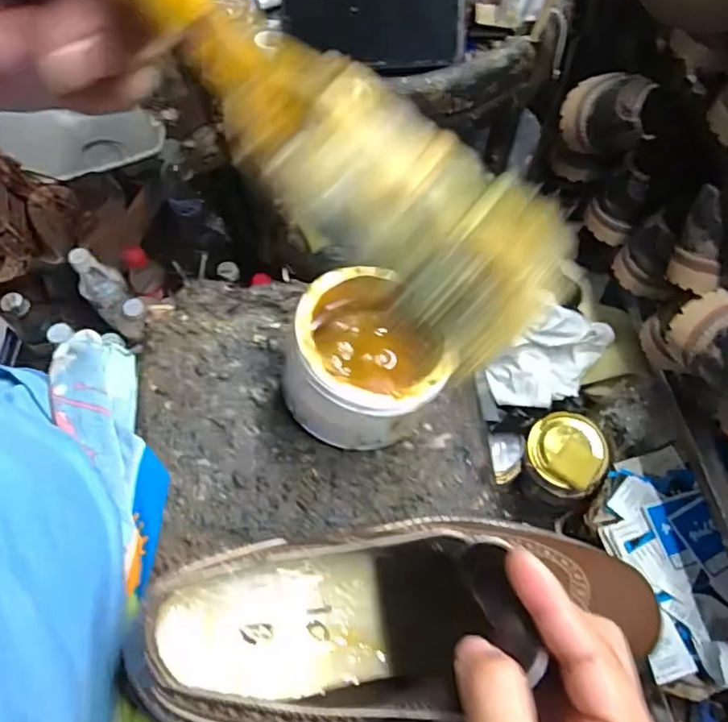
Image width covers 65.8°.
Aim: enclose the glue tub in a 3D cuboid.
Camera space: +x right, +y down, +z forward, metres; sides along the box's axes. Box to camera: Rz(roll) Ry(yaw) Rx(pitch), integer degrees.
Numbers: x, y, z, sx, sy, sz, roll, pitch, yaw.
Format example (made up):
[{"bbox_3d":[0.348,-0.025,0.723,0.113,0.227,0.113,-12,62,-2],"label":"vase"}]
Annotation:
[{"bbox_3d":[-0.001,0.000,0.381,0.103,0.075,0.106,0,64,0],"label":"glue tub"}]

